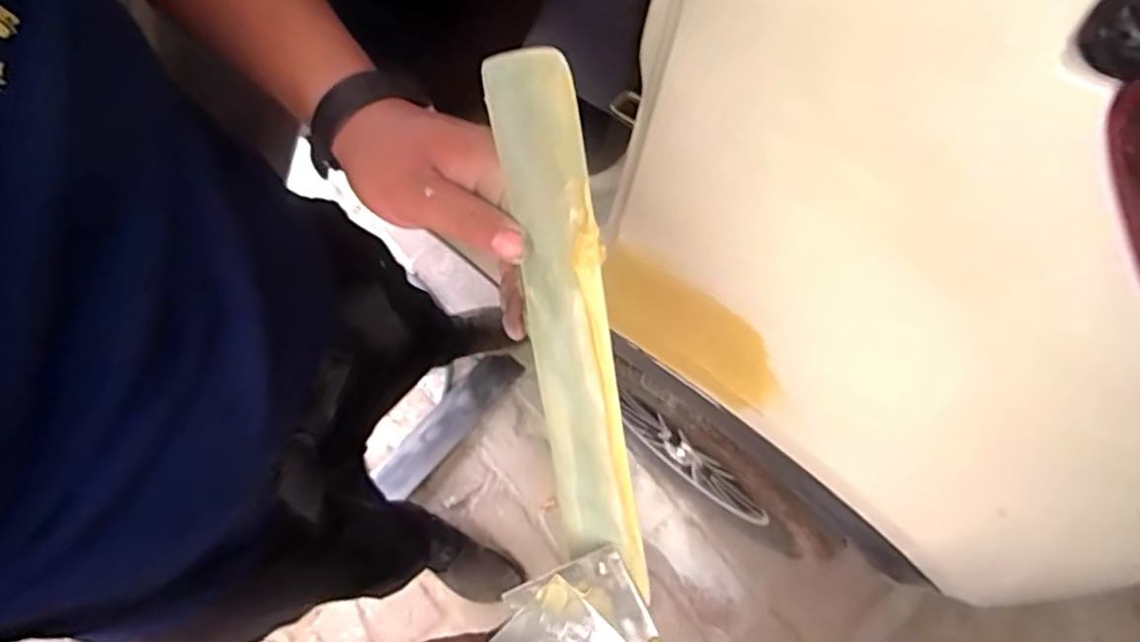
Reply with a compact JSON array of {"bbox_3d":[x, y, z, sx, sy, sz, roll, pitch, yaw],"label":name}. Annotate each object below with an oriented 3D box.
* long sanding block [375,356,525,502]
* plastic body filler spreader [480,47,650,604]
[{"bbox_3d":[-0.261,0.218,1.452,0.082,0.018,0.379,39,78,15],"label":"long sanding block"},{"bbox_3d":[-0.001,0.009,0.364,0.058,0.286,0.008,5,22,39],"label":"plastic body filler spreader"}]

